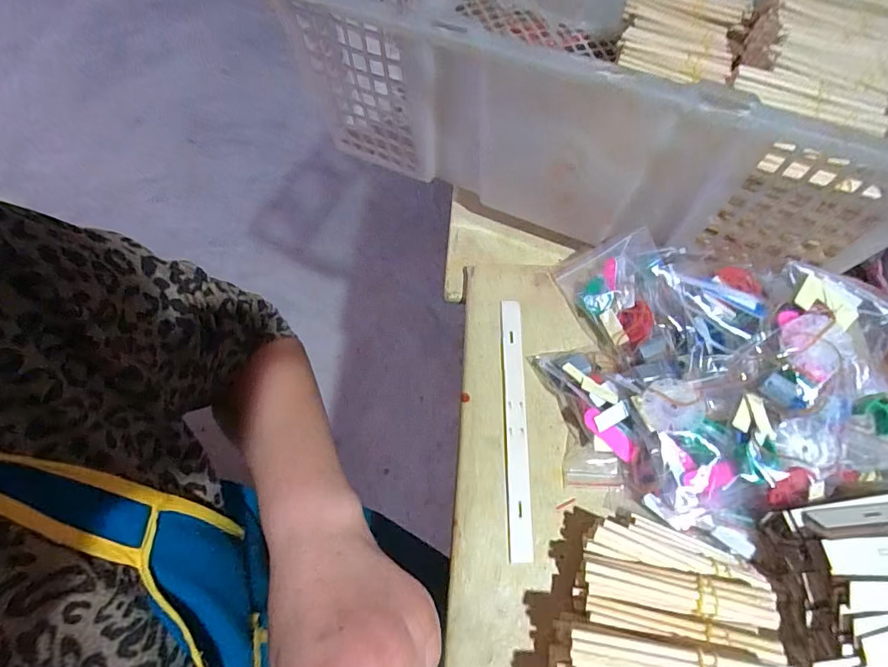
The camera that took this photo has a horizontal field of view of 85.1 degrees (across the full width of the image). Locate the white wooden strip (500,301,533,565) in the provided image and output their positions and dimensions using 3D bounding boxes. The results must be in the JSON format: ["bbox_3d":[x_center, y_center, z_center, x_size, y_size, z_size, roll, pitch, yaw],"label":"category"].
[{"bbox_3d":[0.054,0.063,0.362,0.016,0.008,0.194,1,63,1],"label":"white wooden strip"}]

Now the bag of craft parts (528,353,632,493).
[{"bbox_3d":[0.107,0.058,0.354,0.061,0.024,0.103,-5,63,-2],"label":"bag of craft parts"}]

